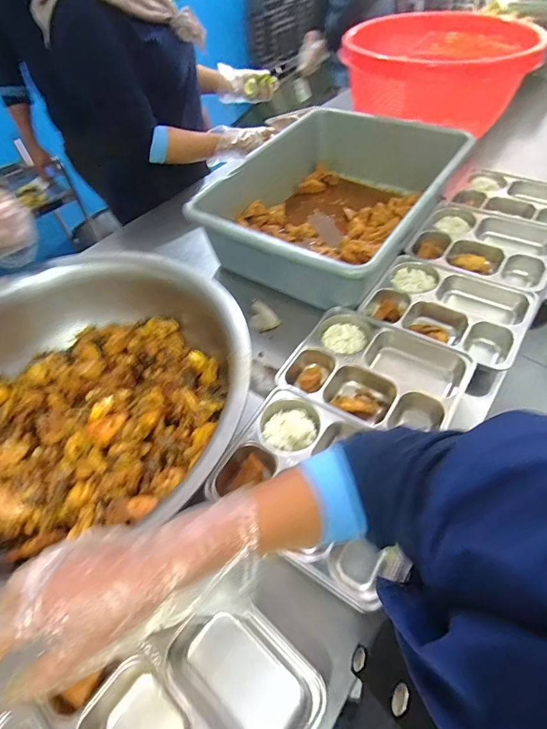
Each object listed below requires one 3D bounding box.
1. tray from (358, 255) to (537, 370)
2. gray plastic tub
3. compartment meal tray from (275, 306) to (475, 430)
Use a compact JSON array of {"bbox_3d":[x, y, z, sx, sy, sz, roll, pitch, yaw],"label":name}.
[{"bbox_3d":[0.360,-0.117,0.769,0.282,0.053,0.240,32,59,22],"label":"tray"},{"bbox_3d":[0.172,-0.433,0.963,0.468,0.196,0.712,27,58,23],"label":"gray plastic tub"},{"bbox_3d":[0.175,0.015,0.674,0.306,0.044,0.226,27,58,23],"label":"compartment meal tray"}]

